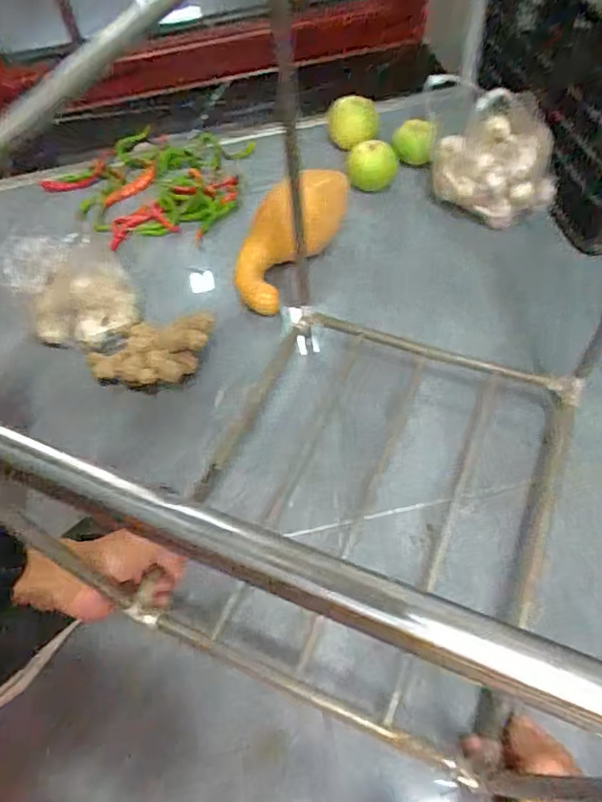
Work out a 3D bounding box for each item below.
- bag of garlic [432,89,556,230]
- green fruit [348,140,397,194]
[{"bbox_3d":[0.295,-0.373,0.838,0.172,0.150,0.146,4,57,8],"label":"bag of garlic"},{"bbox_3d":[0.118,-0.396,0.932,0.086,0.065,0.063,4,57,8],"label":"green fruit"}]

